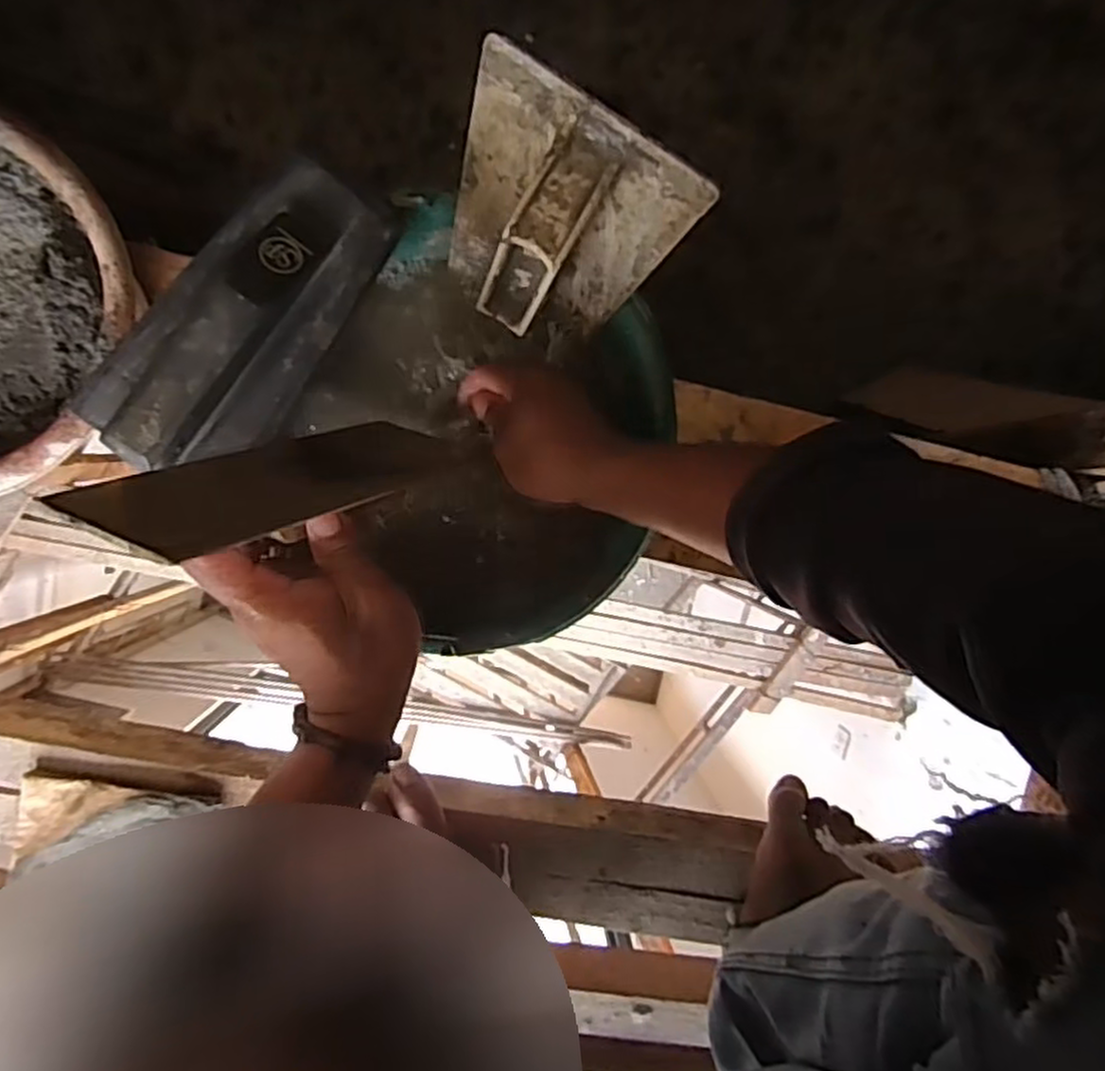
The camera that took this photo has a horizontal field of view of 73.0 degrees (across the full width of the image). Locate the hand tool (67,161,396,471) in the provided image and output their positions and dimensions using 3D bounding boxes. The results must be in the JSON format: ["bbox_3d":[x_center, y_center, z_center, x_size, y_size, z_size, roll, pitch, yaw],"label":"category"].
[{"bbox_3d":[-0.164,-0.111,0.390,0.088,0.049,0.180,38,91,-6],"label":"hand tool"}]

